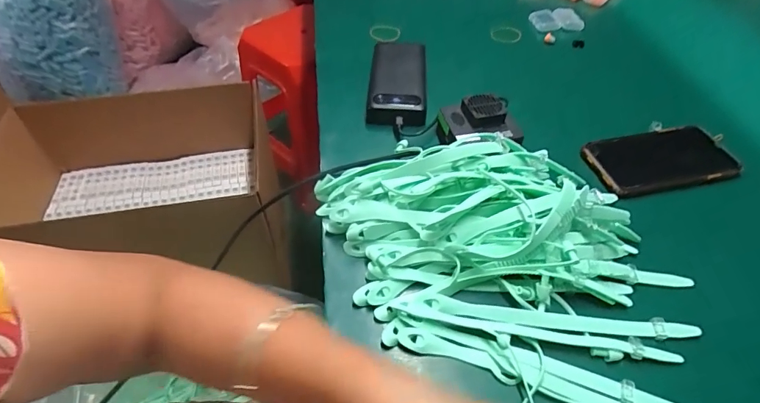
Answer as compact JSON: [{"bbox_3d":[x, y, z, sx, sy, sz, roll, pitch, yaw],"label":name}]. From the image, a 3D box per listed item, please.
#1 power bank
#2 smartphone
[{"bbox_3d":[0.025,-0.161,0.560,0.071,0.030,0.150,4,49,2],"label":"power bank"},{"bbox_3d":[0.313,-0.047,0.481,0.153,0.011,0.080,-9,50,-8],"label":"smartphone"}]

